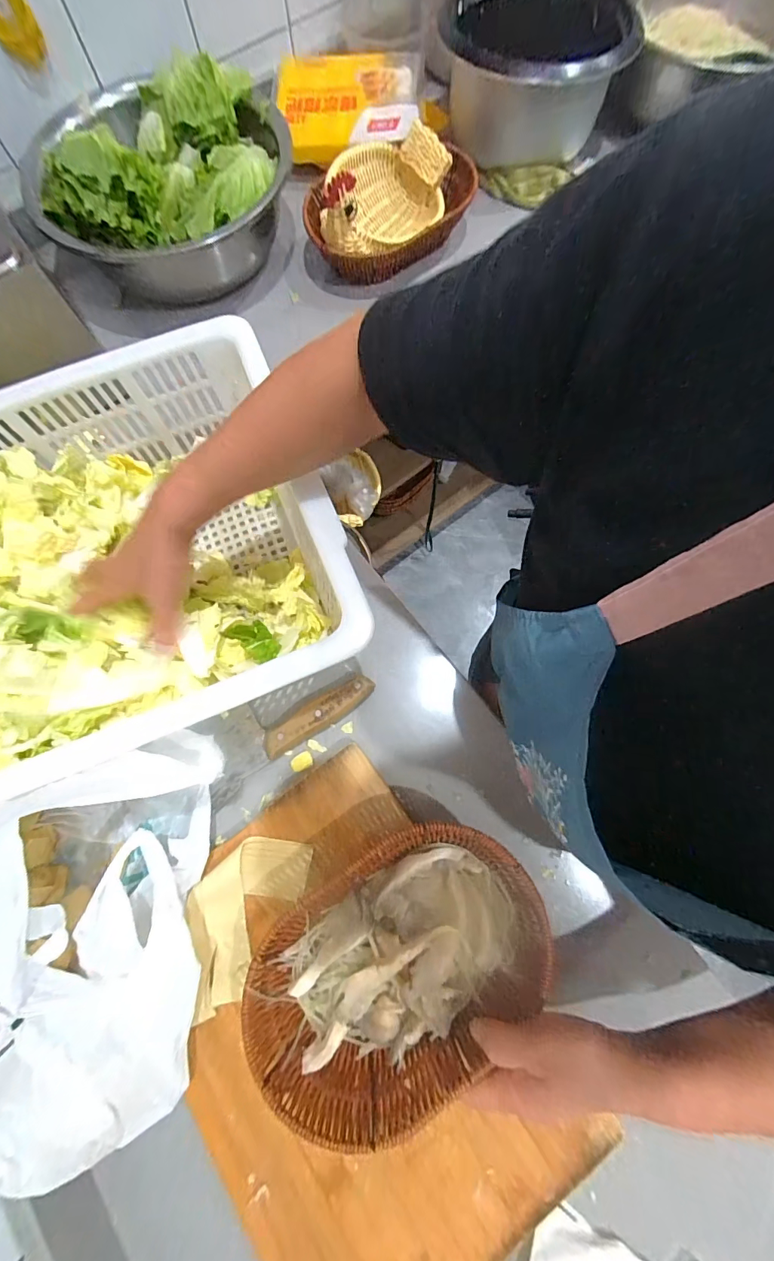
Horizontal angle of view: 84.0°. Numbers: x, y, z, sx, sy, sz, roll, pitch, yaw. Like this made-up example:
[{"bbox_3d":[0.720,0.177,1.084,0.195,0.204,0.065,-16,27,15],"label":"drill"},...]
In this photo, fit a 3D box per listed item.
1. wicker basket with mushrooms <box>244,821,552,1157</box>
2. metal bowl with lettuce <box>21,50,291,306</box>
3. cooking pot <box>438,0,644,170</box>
[{"bbox_3d":[0.009,0.270,0.344,0.242,0.043,0.157,-33,77,-7],"label":"wicker basket with mushrooms"},{"bbox_3d":[-0.279,-0.582,0.565,0.284,0.122,0.289,-1,75,2],"label":"metal bowl with lettuce"},{"bbox_3d":[0.200,-0.771,0.592,0.240,0.108,0.238,-1,75,2],"label":"cooking pot"}]

